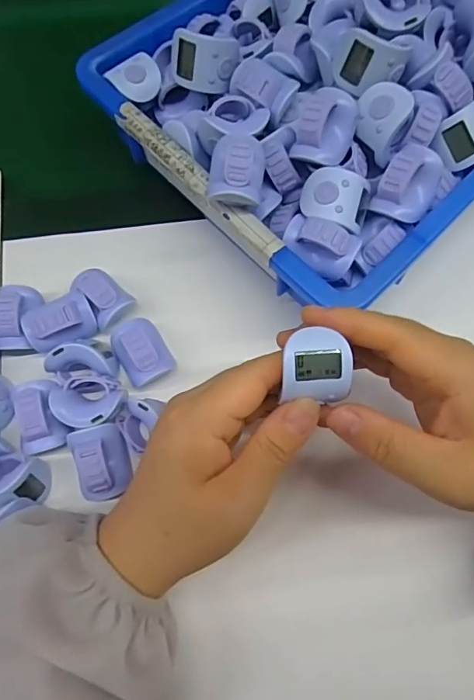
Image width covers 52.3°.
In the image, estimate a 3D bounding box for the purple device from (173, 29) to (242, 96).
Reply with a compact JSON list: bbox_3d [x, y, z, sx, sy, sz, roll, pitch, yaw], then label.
[{"bbox_3d":[-0.020,-0.180,0.300,0.039,0.029,0.025,0,40,-17],"label":"purple device"}]

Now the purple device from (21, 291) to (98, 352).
[{"bbox_3d":[-0.108,-0.017,0.294,0.041,0.019,0.028,-32,75,-10],"label":"purple device"}]

